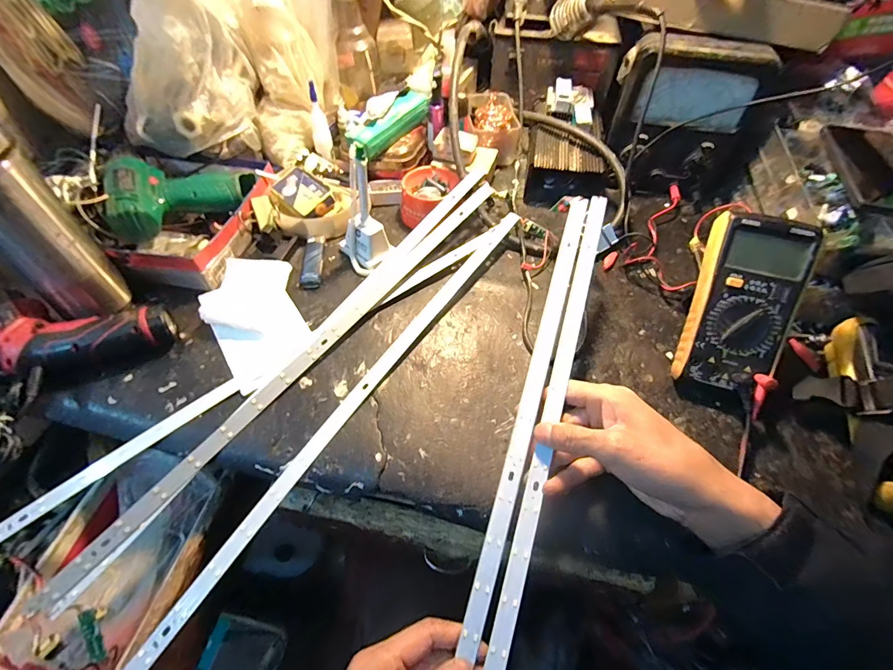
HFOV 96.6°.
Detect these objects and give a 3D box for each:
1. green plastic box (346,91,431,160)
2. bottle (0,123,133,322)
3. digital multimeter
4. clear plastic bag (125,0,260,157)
[{"bbox_3d":[-0.074,-0.292,0.548,0.036,0.028,0.142,32,61,18],"label":"green plastic box"},{"bbox_3d":[-0.382,-0.096,0.367,0.067,0.187,0.059,-21,59,-15],"label":"bottle"},{"bbox_3d":[0.279,-0.020,0.375,0.082,0.034,0.178,16,98,9],"label":"digital multimeter"},{"bbox_3d":[-0.317,-0.329,0.461,0.145,0.187,0.098,1,56,-1],"label":"clear plastic bag"}]

